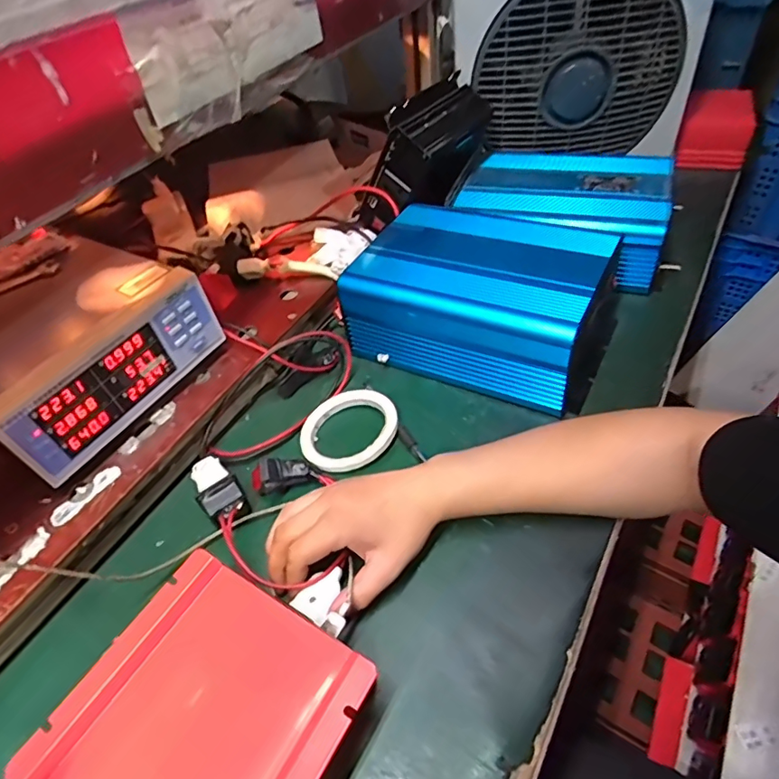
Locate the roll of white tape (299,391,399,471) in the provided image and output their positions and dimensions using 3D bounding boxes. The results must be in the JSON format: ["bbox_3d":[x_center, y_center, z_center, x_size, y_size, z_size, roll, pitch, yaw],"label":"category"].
[{"bbox_3d":[-0.043,0.038,0.532,0.103,0.012,0.086,-18,50,-10],"label":"roll of white tape"}]

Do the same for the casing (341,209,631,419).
[{"bbox_3d":[0.101,-0.108,0.580,0.258,0.113,0.181,20,54,22],"label":"casing"}]

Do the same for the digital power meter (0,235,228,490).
[{"bbox_3d":[-0.318,-0.043,0.513,0.197,0.114,0.211,23,55,24],"label":"digital power meter"}]

